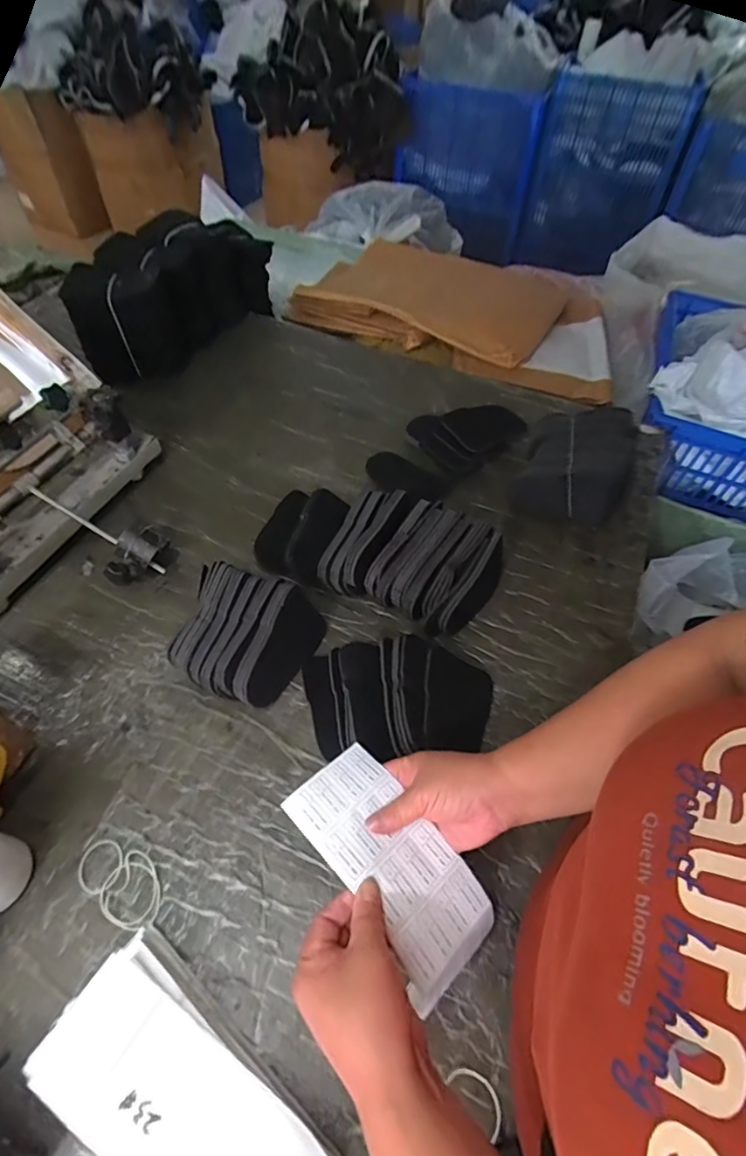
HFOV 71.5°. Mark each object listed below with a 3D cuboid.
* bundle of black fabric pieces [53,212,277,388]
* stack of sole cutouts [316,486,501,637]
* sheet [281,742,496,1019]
[{"bbox_3d":[-0.339,-0.511,0.920,0.123,0.192,0.414,29,57,18],"label":"bundle of black fabric pieces"},{"bbox_3d":[0.051,-0.023,0.649,0.204,0.094,0.144,20,56,13],"label":"stack of sole cutouts"},{"bbox_3d":[0.015,0.225,0.412,0.086,0.032,0.176,-37,72,-24],"label":"sheet"}]

